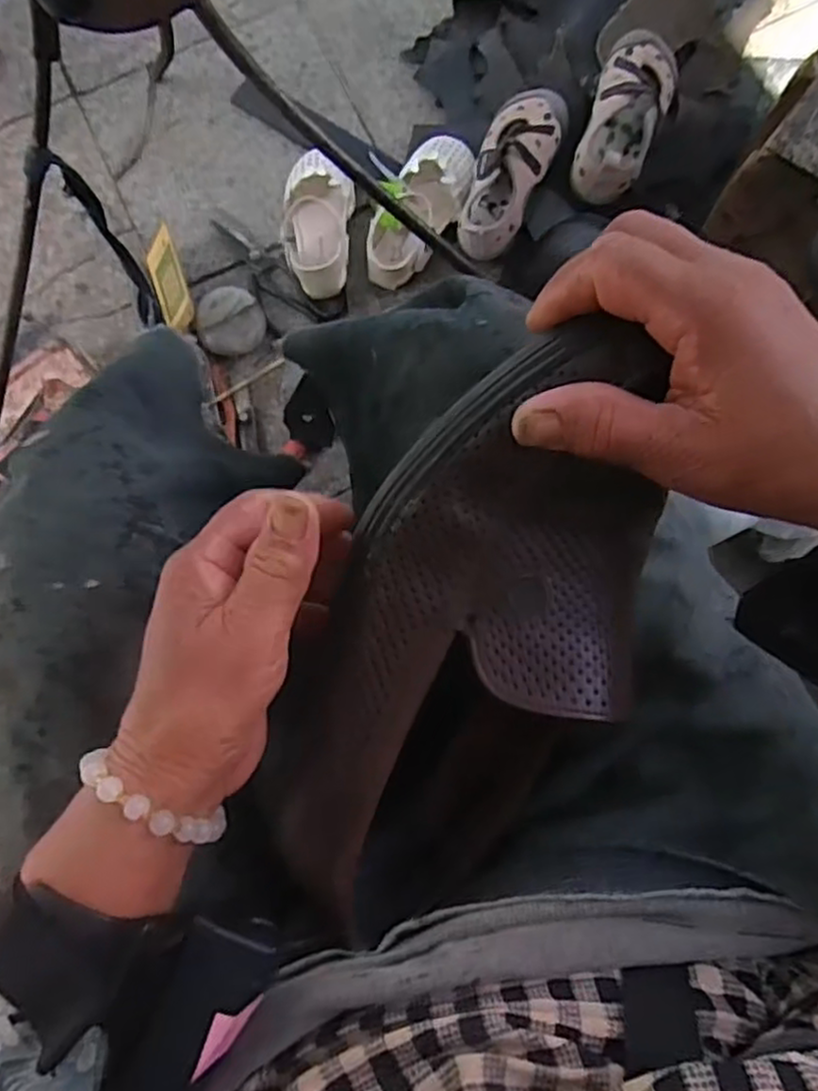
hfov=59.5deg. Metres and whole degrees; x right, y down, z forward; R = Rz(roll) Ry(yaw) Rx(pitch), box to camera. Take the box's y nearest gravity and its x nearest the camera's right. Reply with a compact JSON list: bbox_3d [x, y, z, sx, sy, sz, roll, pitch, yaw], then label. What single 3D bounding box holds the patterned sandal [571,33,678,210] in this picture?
[{"bbox_3d":[0.222,-0.442,0.746,0.080,0.055,0.165,24,81,4],"label":"patterned sandal"}]

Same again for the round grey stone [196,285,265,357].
[{"bbox_3d":[-0.193,-0.244,0.783,0.070,0.035,0.071,0,80,0],"label":"round grey stone"}]

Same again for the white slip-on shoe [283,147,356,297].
[{"bbox_3d":[-0.099,-0.345,0.784,0.077,0.059,0.159,-1,80,0],"label":"white slip-on shoe"}]

